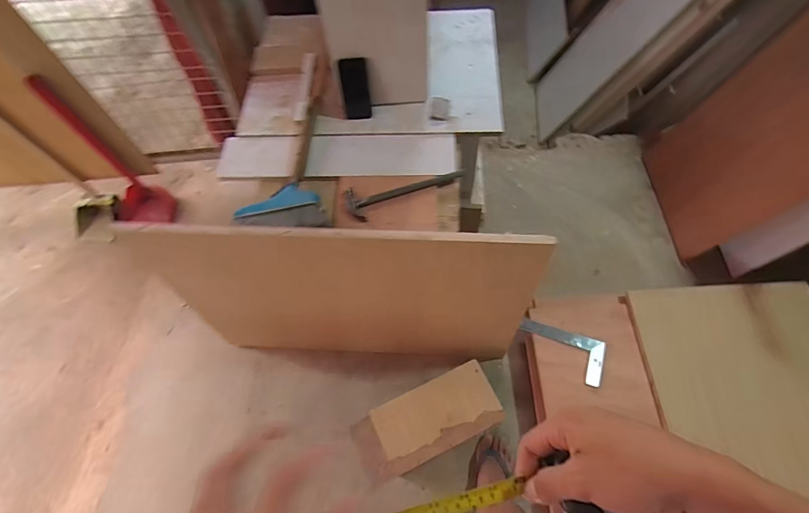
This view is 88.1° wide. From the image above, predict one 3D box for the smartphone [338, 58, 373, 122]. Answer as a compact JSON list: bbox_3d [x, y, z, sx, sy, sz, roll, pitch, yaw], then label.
[{"bbox_3d":[-0.128,-0.445,1.119,0.070,0.166,0.008,-12,50,-8],"label":"smartphone"}]

